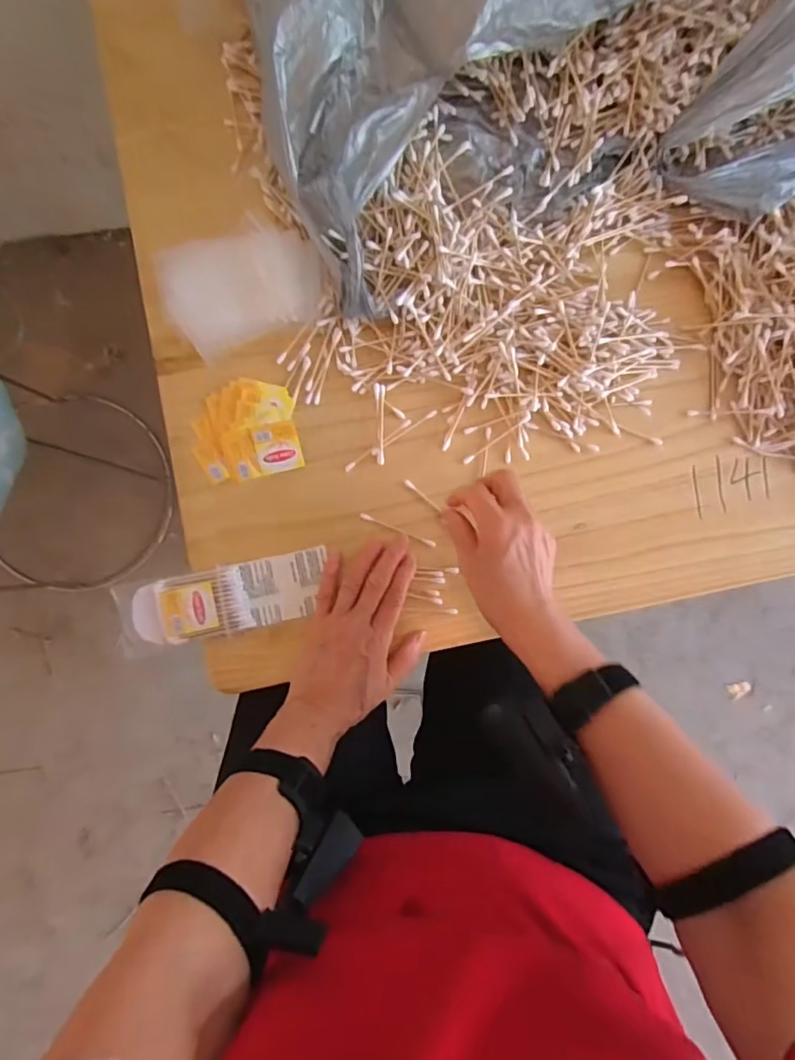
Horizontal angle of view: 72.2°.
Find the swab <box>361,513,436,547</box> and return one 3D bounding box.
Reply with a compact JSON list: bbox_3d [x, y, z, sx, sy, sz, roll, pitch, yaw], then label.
[{"bbox_3d":[0.001,0.000,0.480,0.071,0.004,0.005,23,87,-1],"label":"swab"}]

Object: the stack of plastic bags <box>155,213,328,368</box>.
[{"bbox_3d":[-0.132,-0.212,0.470,0.132,0.025,0.092,-23,88,-3],"label":"stack of plastic bags"}]

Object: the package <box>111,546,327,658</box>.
[{"bbox_3d":[-0.150,0.060,0.469,0.173,0.015,0.059,-13,88,-6],"label":"package"}]

